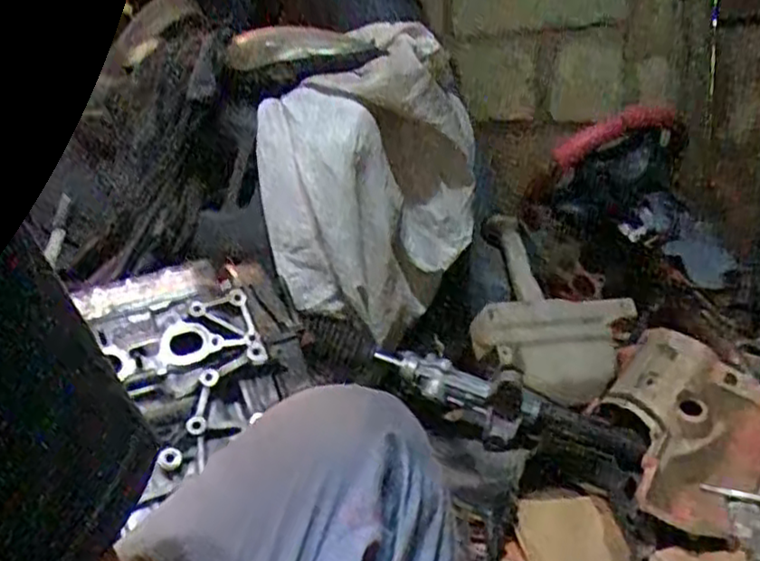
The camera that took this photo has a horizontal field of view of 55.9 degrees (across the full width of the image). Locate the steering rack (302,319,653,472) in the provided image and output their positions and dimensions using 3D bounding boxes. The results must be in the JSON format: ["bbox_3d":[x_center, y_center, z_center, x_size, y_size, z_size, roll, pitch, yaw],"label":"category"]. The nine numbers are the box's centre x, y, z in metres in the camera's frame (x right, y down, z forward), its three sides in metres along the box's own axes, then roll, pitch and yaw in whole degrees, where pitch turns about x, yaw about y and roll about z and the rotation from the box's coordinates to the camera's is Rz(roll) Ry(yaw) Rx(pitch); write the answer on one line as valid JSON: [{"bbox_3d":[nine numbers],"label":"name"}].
[{"bbox_3d":[0.155,0.191,1.159,0.517,0.102,0.081,20,21,6],"label":"steering rack"}]

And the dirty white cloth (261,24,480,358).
[{"bbox_3d":[-0.009,-0.134,1.181,0.348,0.456,0.146,-3,16,5],"label":"dirty white cloth"}]

